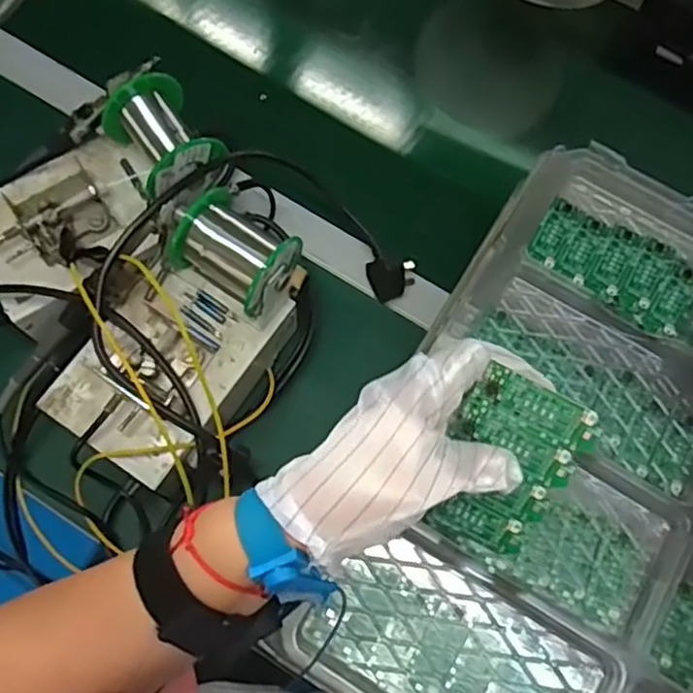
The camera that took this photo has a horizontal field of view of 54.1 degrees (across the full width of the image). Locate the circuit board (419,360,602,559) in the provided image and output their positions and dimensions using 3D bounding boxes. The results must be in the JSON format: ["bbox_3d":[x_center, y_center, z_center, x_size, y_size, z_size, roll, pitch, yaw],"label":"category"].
[{"bbox_3d":[0.077,0.060,0.328,0.055,0.004,0.090,24,115,7],"label":"circuit board"}]

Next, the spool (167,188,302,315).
[{"bbox_3d":[-0.082,-0.068,0.511,0.089,0.066,0.066,34,74,8],"label":"spool"}]

